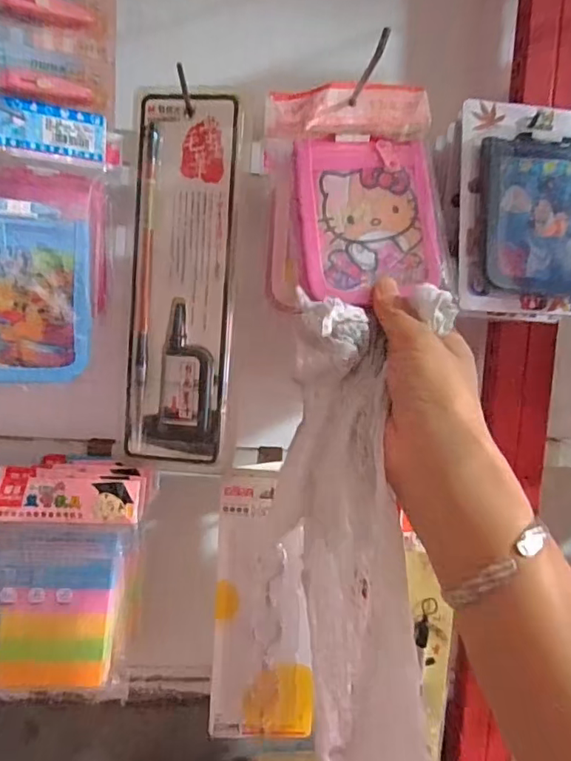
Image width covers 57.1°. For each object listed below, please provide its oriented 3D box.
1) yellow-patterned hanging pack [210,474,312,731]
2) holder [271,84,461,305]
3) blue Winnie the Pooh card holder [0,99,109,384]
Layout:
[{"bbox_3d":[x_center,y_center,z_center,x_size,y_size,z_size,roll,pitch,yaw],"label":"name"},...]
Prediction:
[{"bbox_3d":[-0.018,0.197,0.451,0.084,0.218,0.010,3,-1,1],"label":"yellow-patterned hanging pack"},{"bbox_3d":[0.044,-0.123,0.337,0.113,0.146,0.013,-5,-7,-5],"label":"holder"},{"bbox_3d":[-0.169,-0.088,0.340,0.099,0.173,0.014,1,6,-23],"label":"blue Winnie the Pooh card holder"}]

